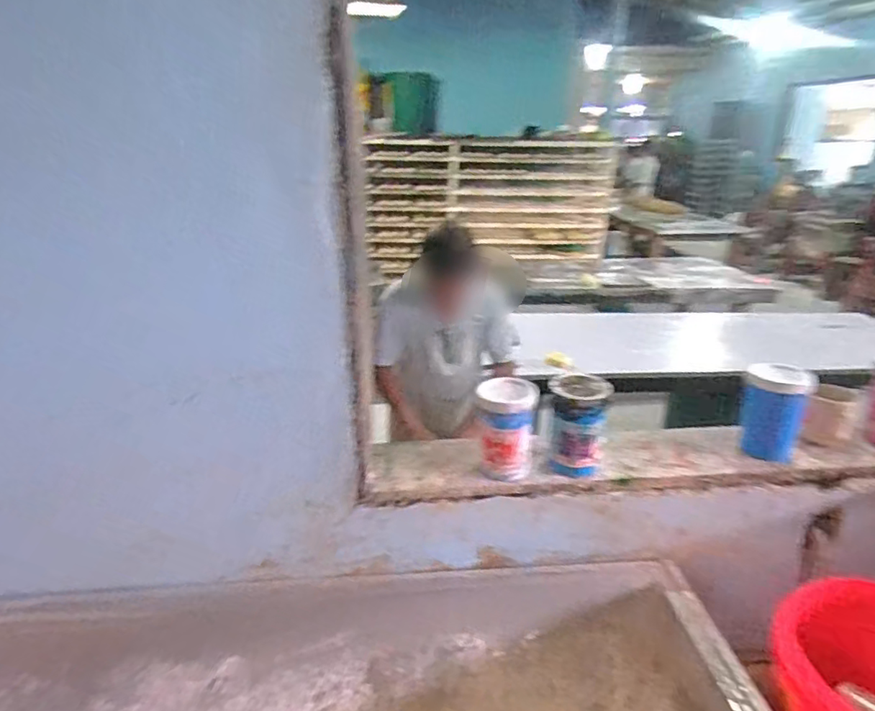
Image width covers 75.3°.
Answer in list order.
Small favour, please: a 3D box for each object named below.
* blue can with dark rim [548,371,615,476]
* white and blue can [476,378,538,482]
[{"bbox_3d":[0.221,0.112,0.902,0.088,0.143,0.080,3,22,9],"label":"blue can with dark rim"},{"bbox_3d":[0.108,0.117,0.902,0.090,0.140,0.076,5,22,13],"label":"white and blue can"}]

